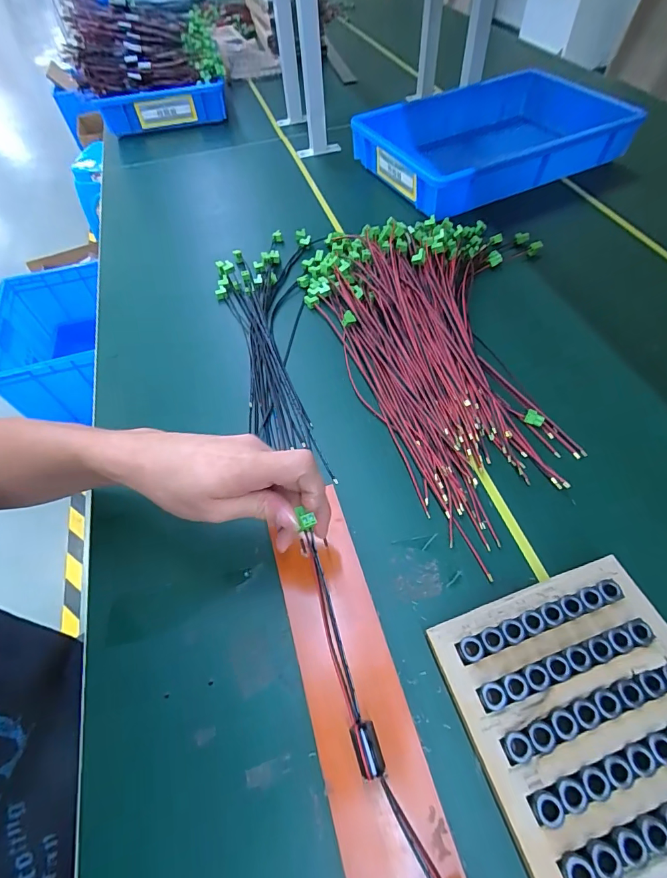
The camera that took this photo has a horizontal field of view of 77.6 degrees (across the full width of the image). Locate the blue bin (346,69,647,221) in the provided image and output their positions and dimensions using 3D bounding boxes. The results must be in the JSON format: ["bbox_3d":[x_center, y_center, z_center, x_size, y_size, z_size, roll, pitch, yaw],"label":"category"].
[{"bbox_3d":[0.309,-0.572,0.787,0.485,0.079,0.299,-22,58,-11],"label":"blue bin"}]

